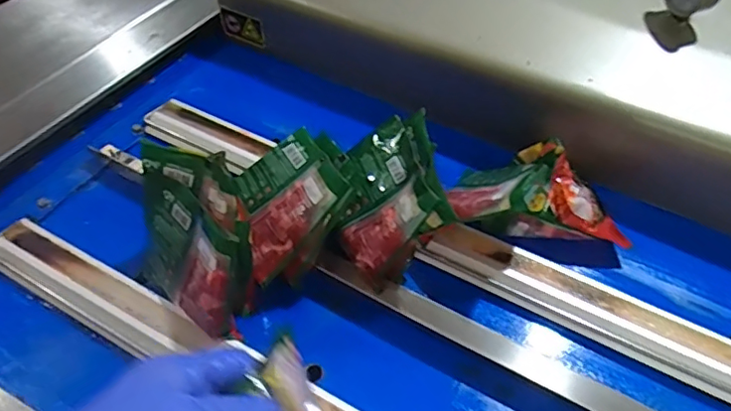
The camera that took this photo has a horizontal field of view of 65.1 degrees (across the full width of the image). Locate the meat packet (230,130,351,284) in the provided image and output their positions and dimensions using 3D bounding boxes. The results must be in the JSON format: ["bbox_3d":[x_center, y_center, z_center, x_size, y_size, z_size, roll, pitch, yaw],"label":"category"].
[{"bbox_3d":[-0.083,-0.009,0.561,0.119,0.018,0.114,-43,52,5],"label":"meat packet"}]

